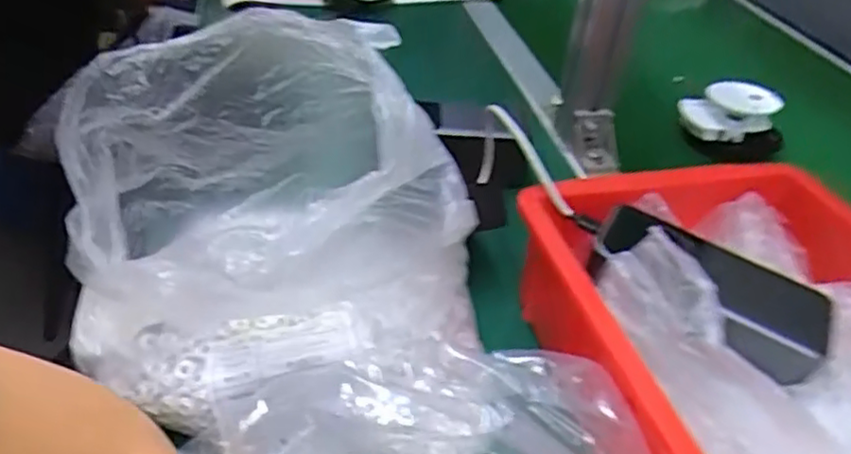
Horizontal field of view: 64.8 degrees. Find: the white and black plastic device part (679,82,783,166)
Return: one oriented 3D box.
[{"bbox_3d":[0.289,-0.097,0.635,0.093,0.065,0.045,3,37,0],"label":"white and black plastic device part"}]

